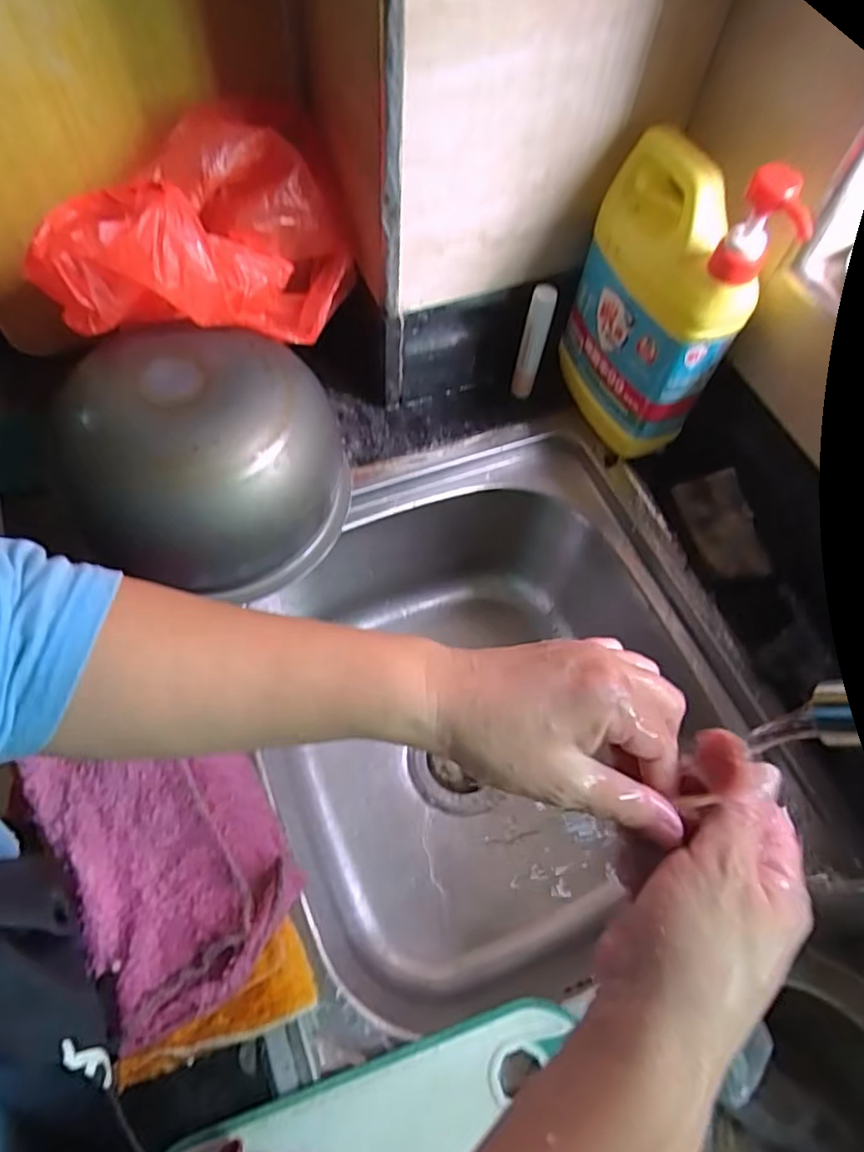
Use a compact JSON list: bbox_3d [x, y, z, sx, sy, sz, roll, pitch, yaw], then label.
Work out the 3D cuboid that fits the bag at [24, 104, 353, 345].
[{"bbox_3d":[-0.163,-0.241,0.490,0.144,0.110,0.194,26,63,10],"label":"bag"}]

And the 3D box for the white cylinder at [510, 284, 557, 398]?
[{"bbox_3d":[0.092,-0.210,0.604,0.021,0.125,0.016,21,62,7],"label":"white cylinder"}]

